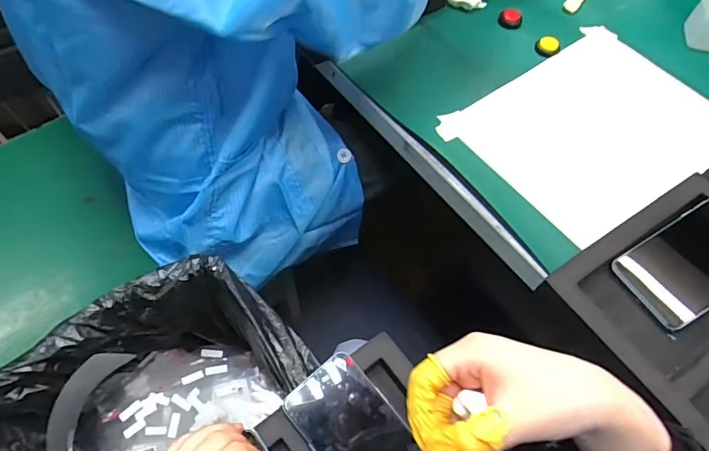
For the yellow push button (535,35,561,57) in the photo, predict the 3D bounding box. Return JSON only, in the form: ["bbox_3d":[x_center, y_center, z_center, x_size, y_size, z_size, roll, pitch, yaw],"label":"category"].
[{"bbox_3d":[0.261,-0.243,0.628,0.030,0.010,0.030,-11,60,-8],"label":"yellow push button"}]

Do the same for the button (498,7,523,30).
[{"bbox_3d":[0.221,-0.293,0.659,0.032,0.010,0.035,1,59,-1],"label":"button"}]

